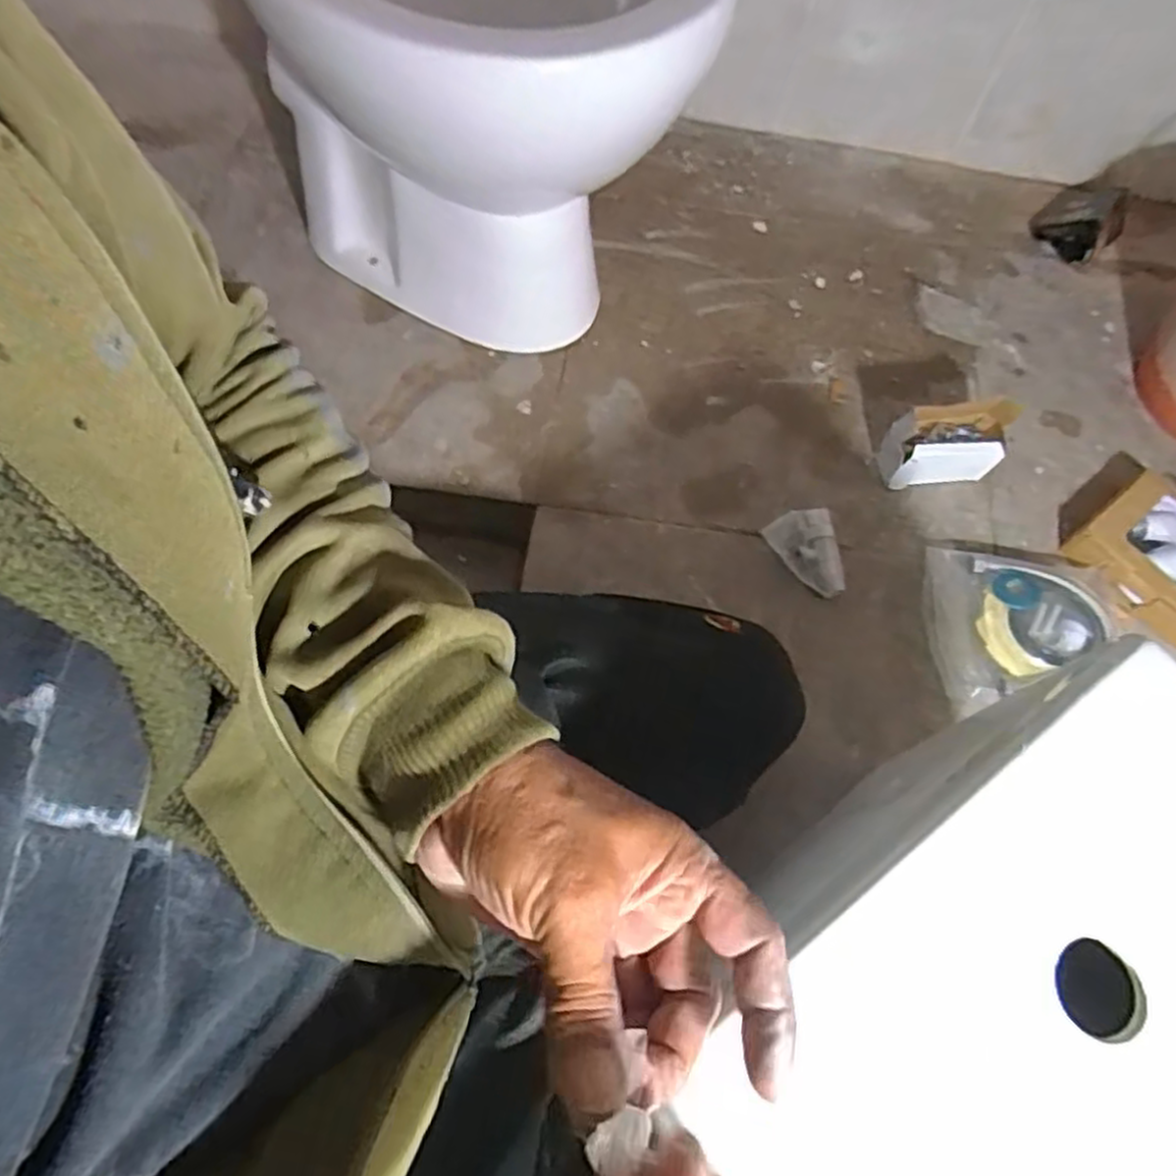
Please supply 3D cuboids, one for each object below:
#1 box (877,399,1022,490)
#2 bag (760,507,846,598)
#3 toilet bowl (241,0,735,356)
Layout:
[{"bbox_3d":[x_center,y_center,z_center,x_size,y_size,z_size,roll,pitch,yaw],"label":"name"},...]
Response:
[{"bbox_3d":[0.391,-0.156,0.811,0.139,0.088,0.061,-4,65,-5],"label":"box"},{"bbox_3d":[0.226,-0.034,0.776,0.065,0.032,0.089,-11,66,-8],"label":"bag"},{"bbox_3d":[-0.147,-0.493,0.774,0.569,0.390,0.329,41,70,15],"label":"toilet bowl"}]

